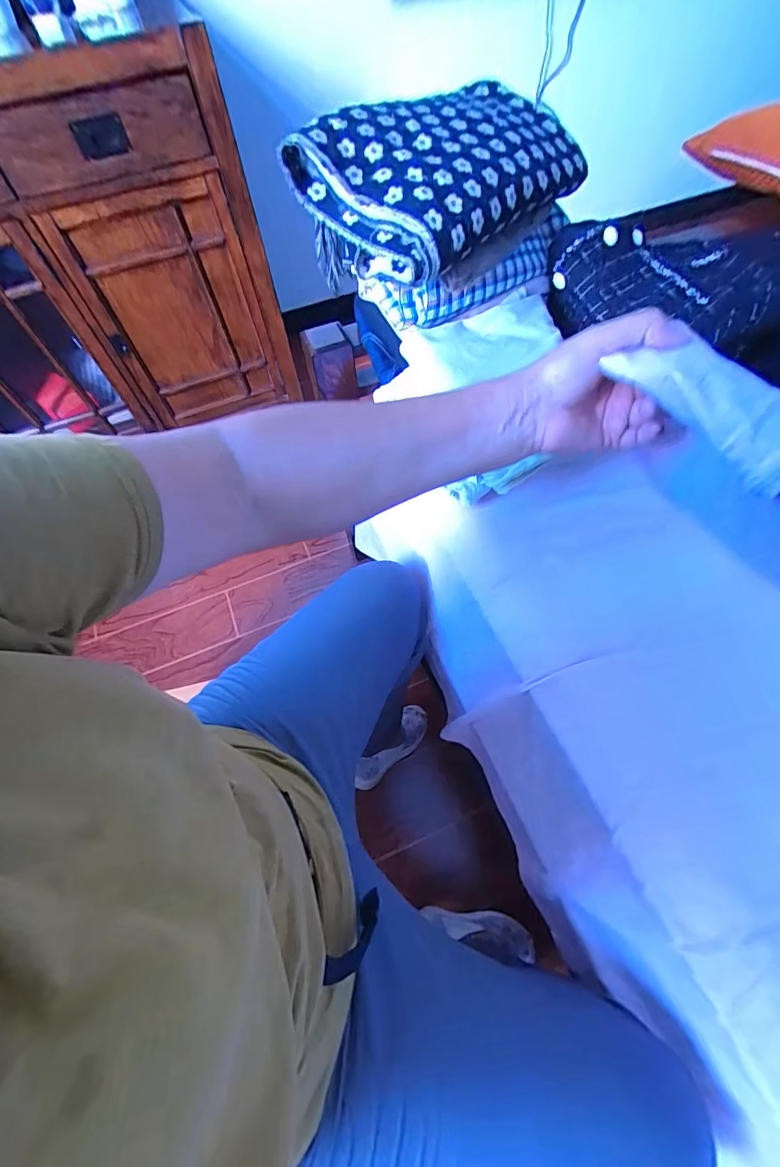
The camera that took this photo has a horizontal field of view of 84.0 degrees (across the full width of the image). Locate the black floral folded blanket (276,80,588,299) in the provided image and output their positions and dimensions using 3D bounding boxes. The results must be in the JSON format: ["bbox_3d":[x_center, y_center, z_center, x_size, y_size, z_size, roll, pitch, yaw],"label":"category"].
[{"bbox_3d":[0.070,-0.477,0.495,0.208,0.085,0.321,40,71,21],"label":"black floral folded blanket"}]

